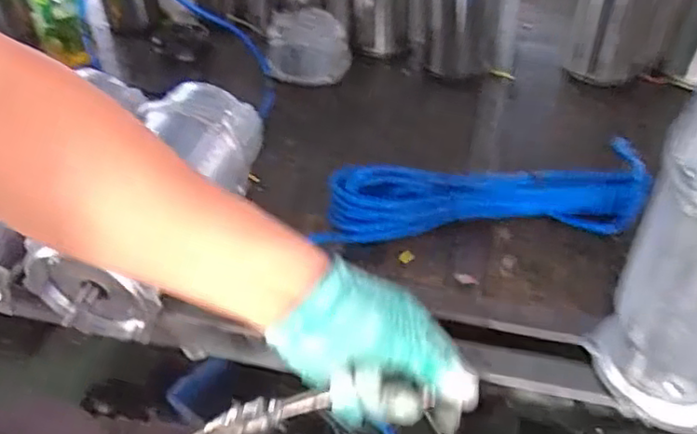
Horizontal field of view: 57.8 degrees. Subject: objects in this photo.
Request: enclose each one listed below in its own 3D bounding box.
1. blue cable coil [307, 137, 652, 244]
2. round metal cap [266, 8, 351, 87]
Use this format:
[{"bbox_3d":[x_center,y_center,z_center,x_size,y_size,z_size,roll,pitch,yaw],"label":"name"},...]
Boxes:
[{"bbox_3d":[0.162,-0.021,0.733,0.377,0.058,0.114,-3,41,-3],"label":"blue cable coil"},{"bbox_3d":[-0.064,-0.276,1.020,0.129,0.080,0.129,0,41,0],"label":"round metal cap"}]

